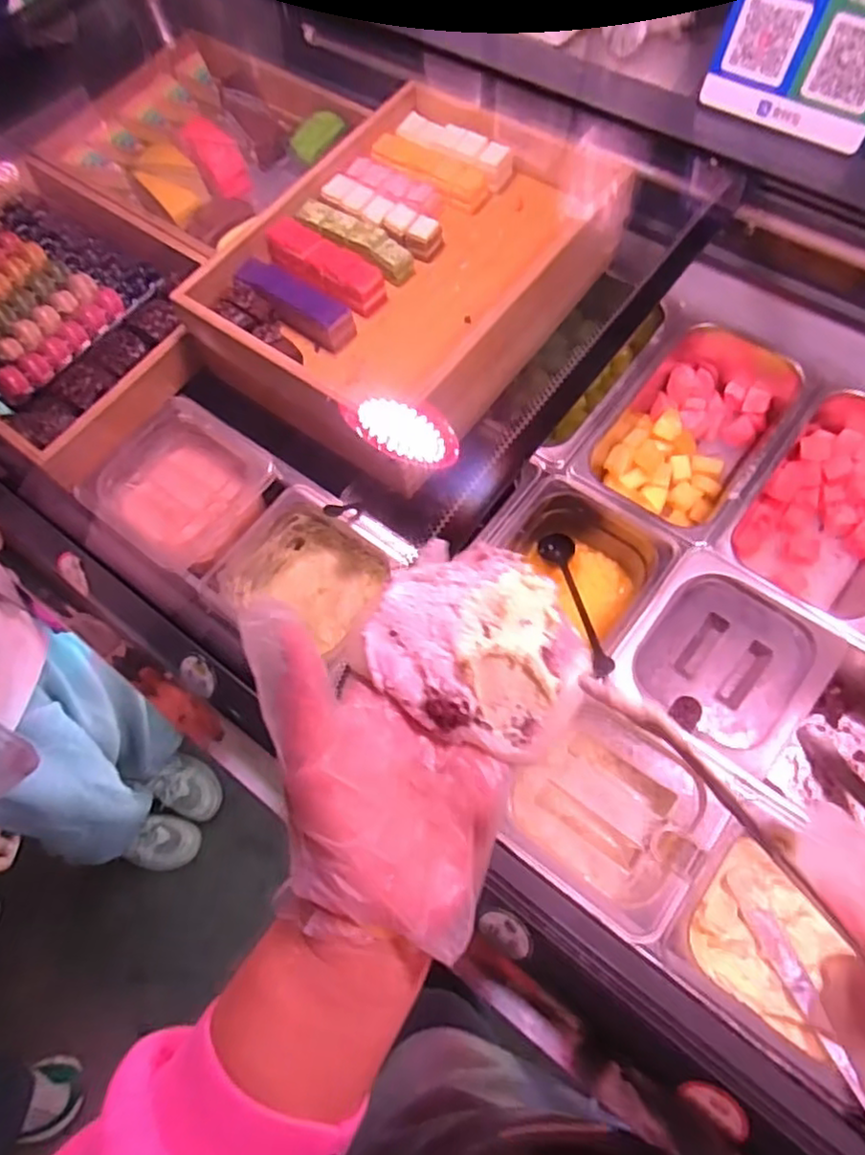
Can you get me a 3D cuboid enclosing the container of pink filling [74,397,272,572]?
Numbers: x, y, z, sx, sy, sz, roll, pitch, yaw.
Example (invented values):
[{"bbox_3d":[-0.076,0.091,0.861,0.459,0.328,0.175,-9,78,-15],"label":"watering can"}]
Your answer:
[{"bbox_3d":[-0.283,-0.100,0.772,0.171,0.079,0.160,34,71,18],"label":"container of pink filling"}]

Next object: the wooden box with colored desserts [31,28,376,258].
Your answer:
[{"bbox_3d":[-0.309,-0.598,0.897,0.461,0.047,0.304,36,72,19],"label":"wooden box with colored desserts"}]

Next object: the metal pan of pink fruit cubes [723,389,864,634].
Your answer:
[{"bbox_3d":[0.421,-0.065,0.718,0.162,0.101,0.269,33,70,17],"label":"metal pan of pink fruit cubes"}]

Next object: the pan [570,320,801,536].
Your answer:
[{"bbox_3d":[0.289,-0.166,0.765,0.172,0.088,0.282,31,70,17],"label":"pan"}]

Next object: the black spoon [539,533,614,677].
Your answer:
[{"bbox_3d":[0.144,0.017,0.682,0.034,0.023,0.207,-8,39,0],"label":"black spoon"}]

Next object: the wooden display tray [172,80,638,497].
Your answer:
[{"bbox_3d":[0.015,-0.365,0.759,0.354,0.112,0.509,34,71,18],"label":"wooden display tray"}]

